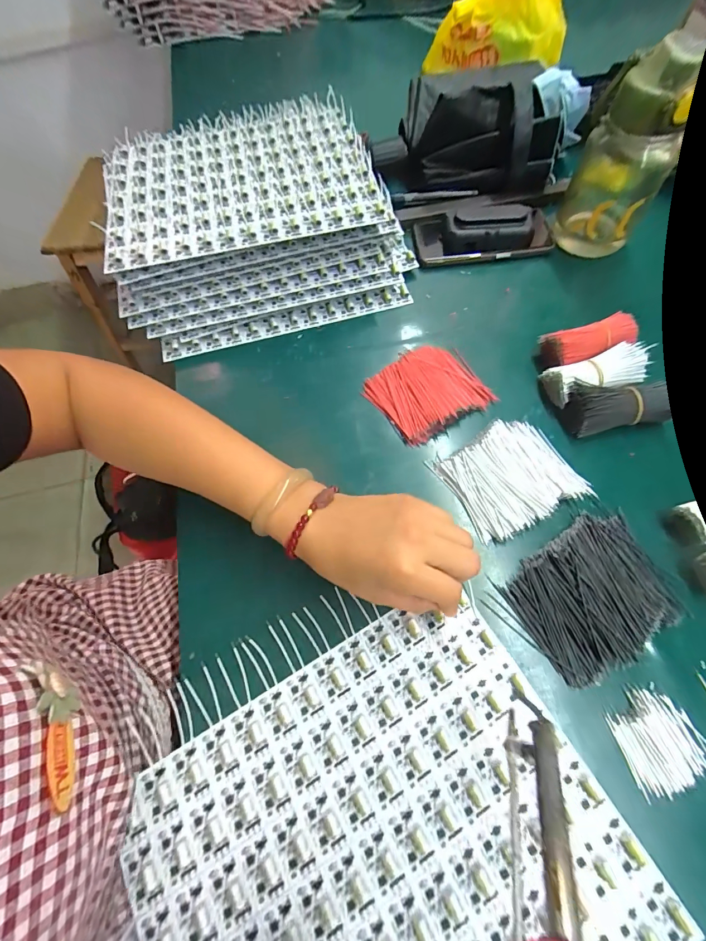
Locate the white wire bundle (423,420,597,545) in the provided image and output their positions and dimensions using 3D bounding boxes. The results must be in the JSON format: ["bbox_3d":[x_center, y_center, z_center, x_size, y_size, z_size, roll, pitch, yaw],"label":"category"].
[{"bbox_3d":[0.143,0.003,0.338,0.111,0.019,0.091,-26,67,-9],"label":"white wire bundle"}]

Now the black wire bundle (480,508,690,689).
[{"bbox_3d":[0.185,0.097,0.296,0.132,0.016,0.093,-30,68,-10],"label":"black wire bundle"}]

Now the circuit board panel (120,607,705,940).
[{"bbox_3d":[0.016,0.244,0.242,0.286,0.005,0.232,-28,67,-11],"label":"circuit board panel"}]

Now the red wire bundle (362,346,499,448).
[{"bbox_3d":[0.076,-0.082,0.384,0.105,0.018,0.090,-30,68,-10],"label":"red wire bundle"}]

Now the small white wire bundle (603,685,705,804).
[{"bbox_3d":[0.211,0.183,0.261,0.056,0.006,0.059,-18,66,-5],"label":"small white wire bundle"}]

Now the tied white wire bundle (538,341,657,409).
[{"bbox_3d":[0.235,-0.093,0.371,0.092,0.036,0.042,-14,66,-4],"label":"tied white wire bundle"}]

